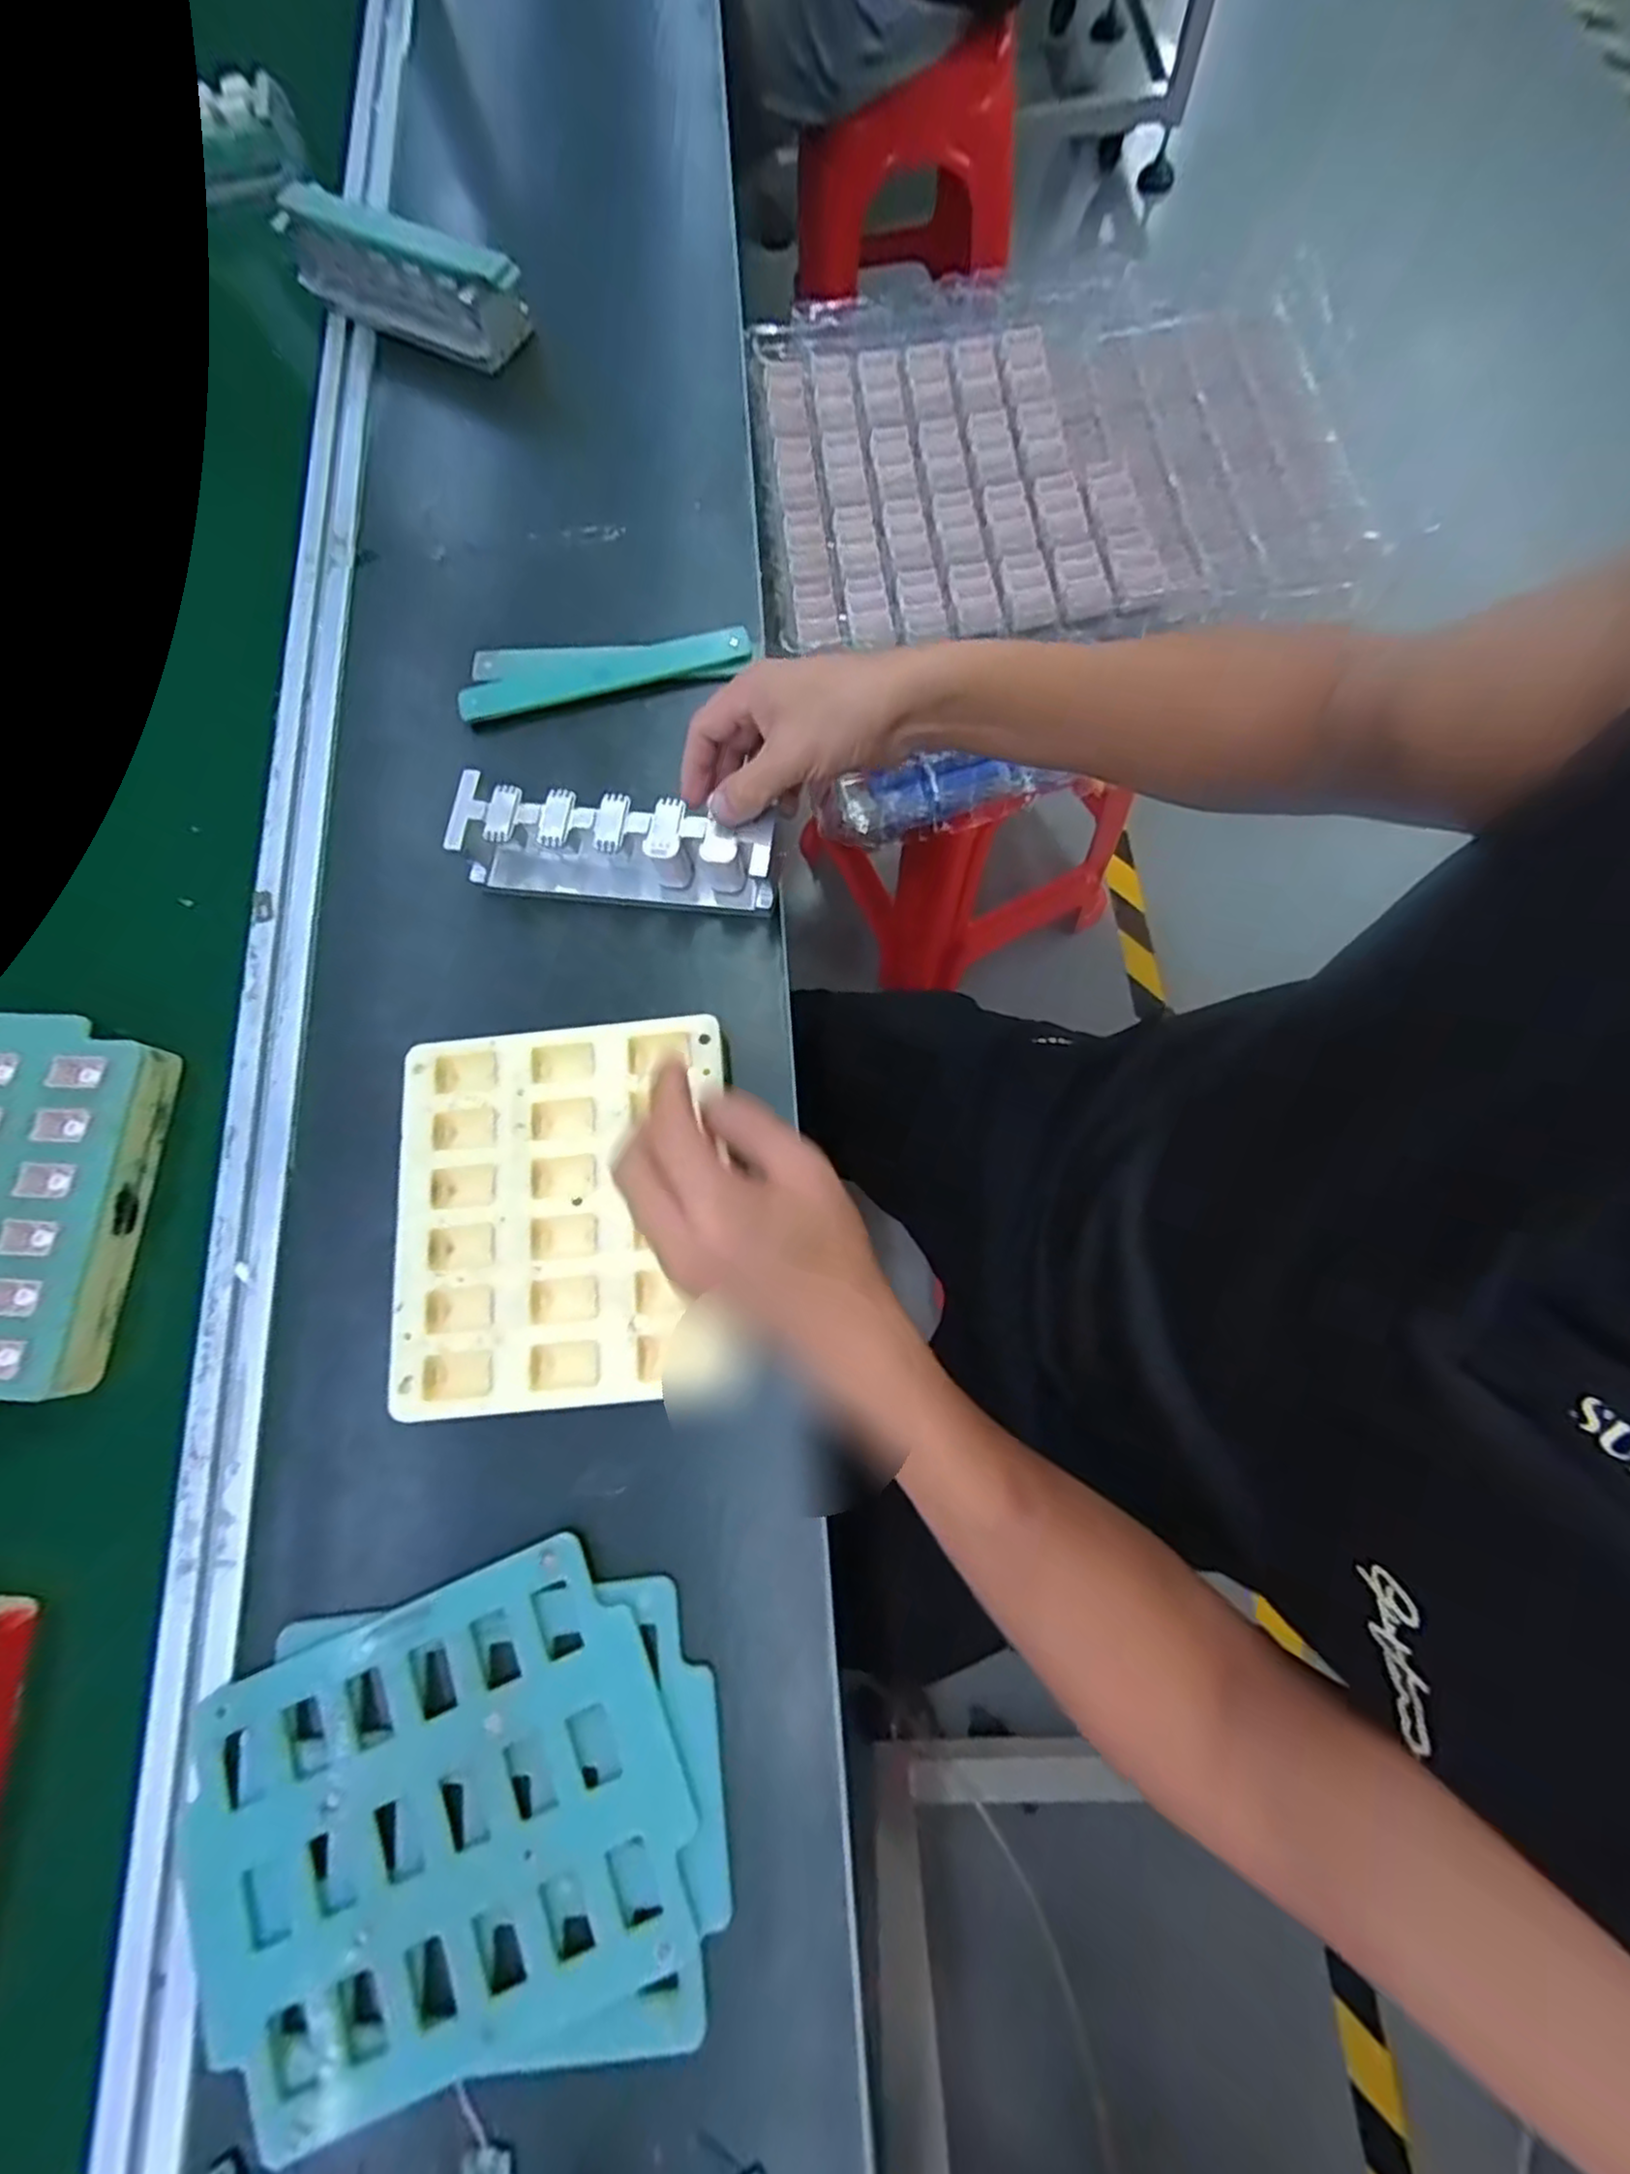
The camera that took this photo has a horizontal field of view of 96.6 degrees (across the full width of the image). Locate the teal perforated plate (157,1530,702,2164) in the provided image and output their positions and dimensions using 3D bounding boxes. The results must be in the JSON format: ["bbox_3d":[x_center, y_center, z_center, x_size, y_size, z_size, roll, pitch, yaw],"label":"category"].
[{"bbox_3d":[-0.175,0.338,0.335,0.227,0.010,0.176,-24,76,-5],"label":"teal perforated plate"}]

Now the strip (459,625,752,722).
[{"bbox_3d":[-0.141,-0.279,0.488,0.195,0.006,0.031,-11,76,2],"label":"strip"}]

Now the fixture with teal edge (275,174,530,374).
[{"bbox_3d":[-0.322,-0.627,0.565,0.212,0.063,0.051,27,79,10],"label":"fixture with teal edge"}]

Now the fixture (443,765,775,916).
[{"bbox_3d":[-0.118,-0.141,0.438,0.187,0.055,0.049,8,76,5],"label":"fixture"}]

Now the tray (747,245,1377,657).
[{"bbox_3d":[0.200,-0.563,0.627,0.489,0.025,0.404,-6,75,2],"label":"tray"}]

